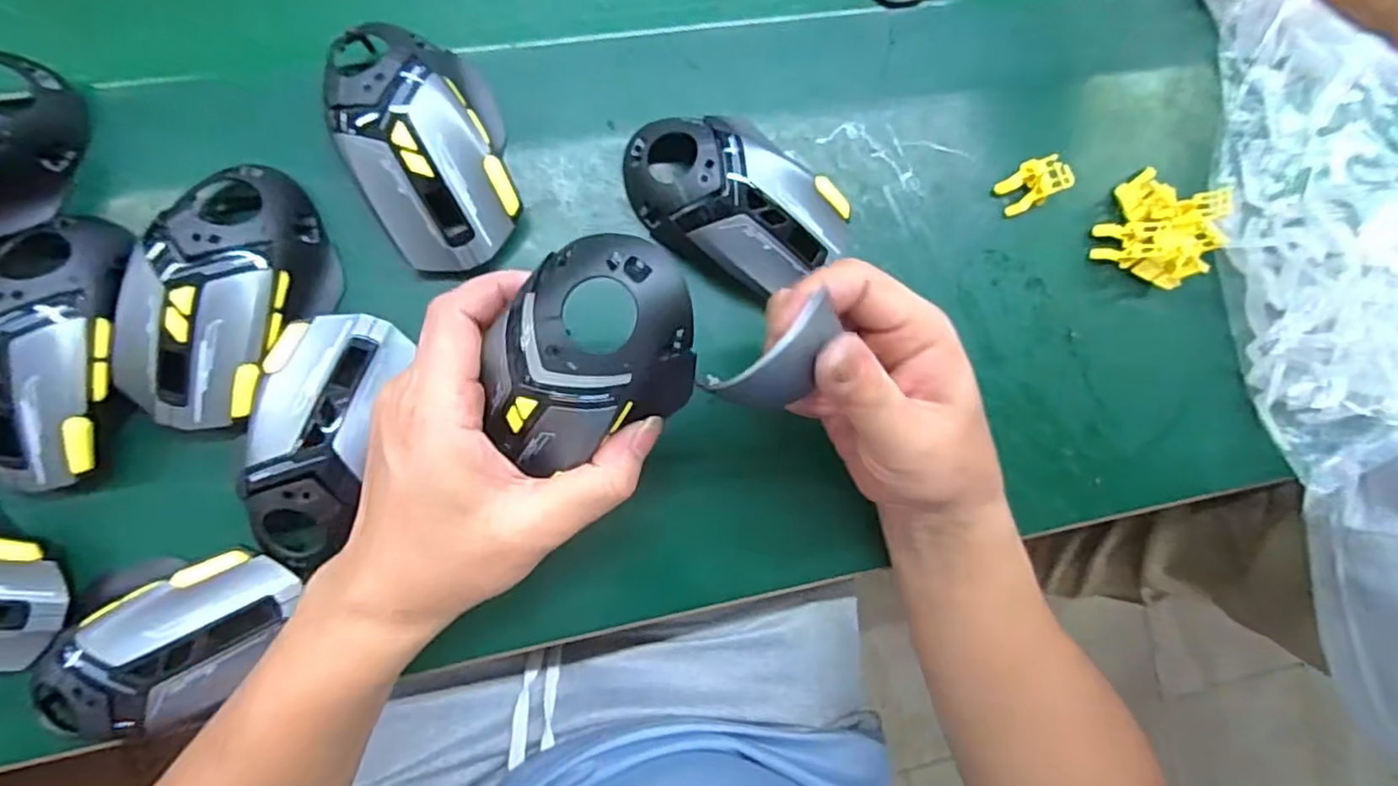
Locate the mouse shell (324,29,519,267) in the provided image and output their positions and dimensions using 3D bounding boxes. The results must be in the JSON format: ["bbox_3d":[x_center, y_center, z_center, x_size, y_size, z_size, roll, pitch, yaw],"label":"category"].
[{"bbox_3d":[-0.125,-0.118,0.305,0.068,0.035,0.116,-24,93,-7],"label":"mouse shell"}]

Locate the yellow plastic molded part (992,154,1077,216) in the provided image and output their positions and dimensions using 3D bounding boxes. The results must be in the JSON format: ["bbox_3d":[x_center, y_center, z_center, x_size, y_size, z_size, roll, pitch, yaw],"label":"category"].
[{"bbox_3d":[0.182,-0.114,0.364,0.028,0.026,0.023,-28,93,-7],"label":"yellow plastic molded part"}]

